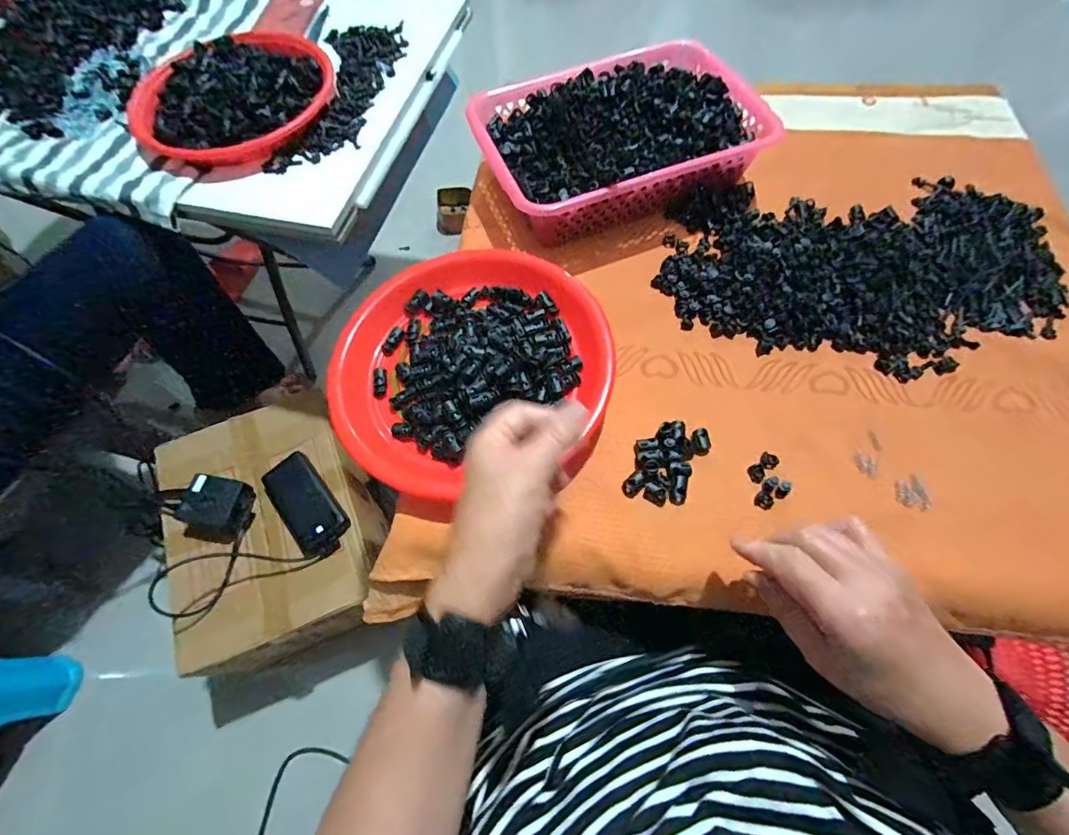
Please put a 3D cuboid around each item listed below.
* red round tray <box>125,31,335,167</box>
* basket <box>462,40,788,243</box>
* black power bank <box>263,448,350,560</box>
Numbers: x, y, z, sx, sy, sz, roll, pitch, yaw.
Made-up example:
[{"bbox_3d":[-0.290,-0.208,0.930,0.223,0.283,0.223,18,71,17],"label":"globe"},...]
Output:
[{"bbox_3d":[-0.405,-0.435,0.636,0.251,0.036,0.251,-1,65,3],"label":"red round tray"},{"bbox_3d":[0.090,-0.323,0.559,0.307,0.077,0.225,-26,66,-9],"label":"basket"},{"bbox_3d":[-0.355,0.129,0.729,0.080,0.022,0.158,-39,69,-14],"label":"black power bank"}]

